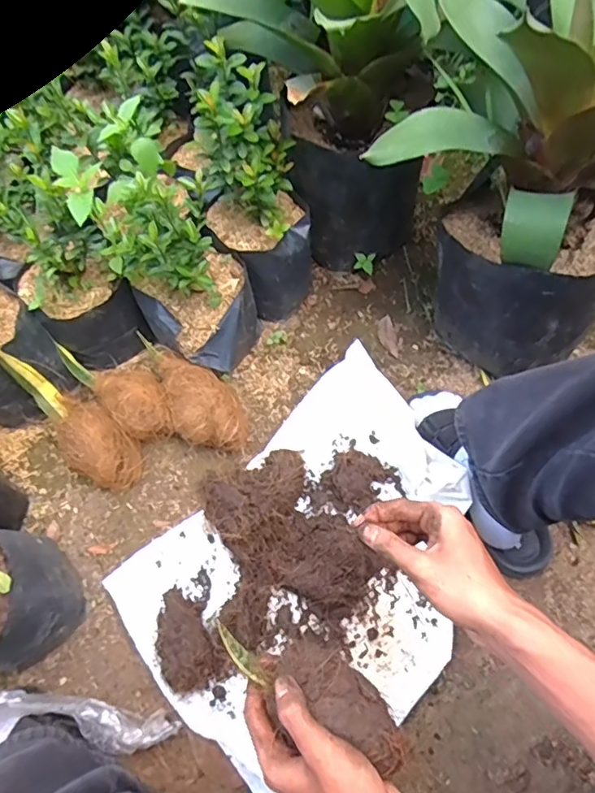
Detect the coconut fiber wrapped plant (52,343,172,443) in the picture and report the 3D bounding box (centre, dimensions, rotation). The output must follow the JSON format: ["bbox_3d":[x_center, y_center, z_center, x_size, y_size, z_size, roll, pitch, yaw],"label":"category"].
[{"bbox_3d":[-0.252,-0.012,0.798,0.082,0.068,0.196,-42,69,-17],"label":"coconut fiber wrapped plant"}]

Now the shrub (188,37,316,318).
[{"bbox_3d":[-0.054,-0.259,0.772,0.145,0.343,0.152,-7,63,-1],"label":"shrub"}]

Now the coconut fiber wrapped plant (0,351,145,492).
[{"bbox_3d":[-0.307,0.036,0.741,0.231,0.088,0.082,46,72,-3],"label":"coconut fiber wrapped plant"}]

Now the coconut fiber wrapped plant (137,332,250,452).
[{"bbox_3d":[-0.153,-0.009,0.780,0.101,0.087,0.217,-39,80,-16],"label":"coconut fiber wrapped plant"}]

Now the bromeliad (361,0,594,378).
[{"bbox_3d":[0.299,-0.287,0.690,0.355,0.483,0.346,25,67,14],"label":"bromeliad"}]

